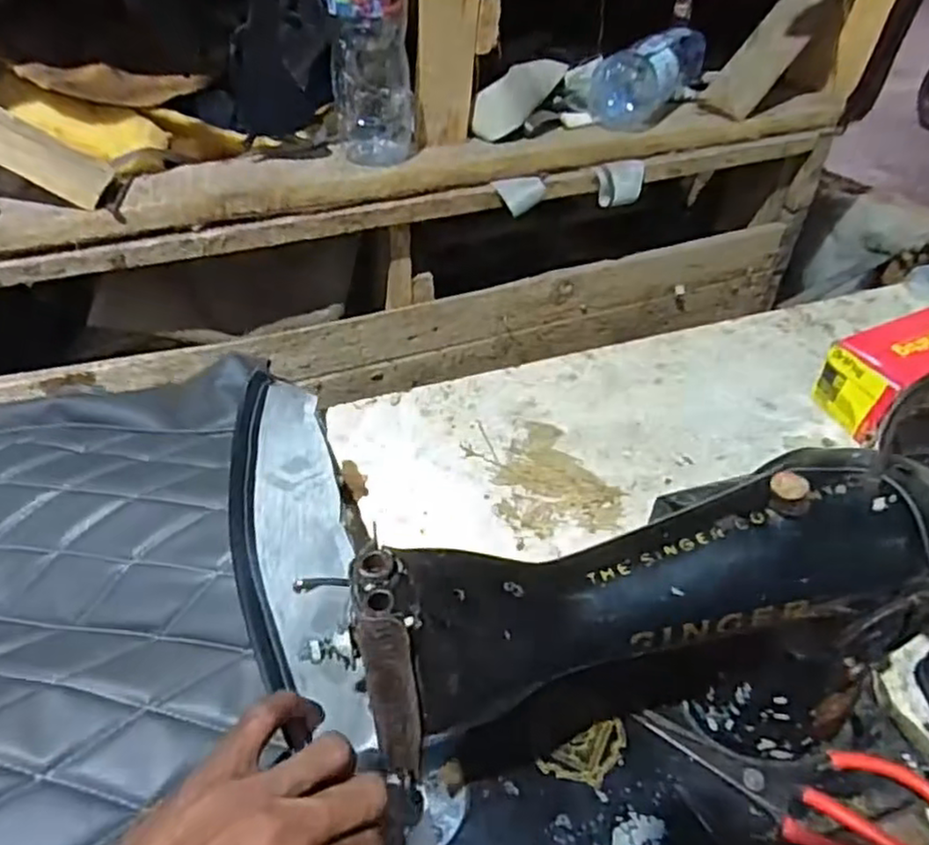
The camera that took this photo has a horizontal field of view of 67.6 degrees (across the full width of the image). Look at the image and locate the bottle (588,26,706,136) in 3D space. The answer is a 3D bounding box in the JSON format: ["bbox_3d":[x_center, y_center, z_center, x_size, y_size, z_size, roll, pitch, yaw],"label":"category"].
[{"bbox_3d":[0.200,-0.376,0.746,0.073,0.067,0.180,23,48,19],"label":"bottle"}]

